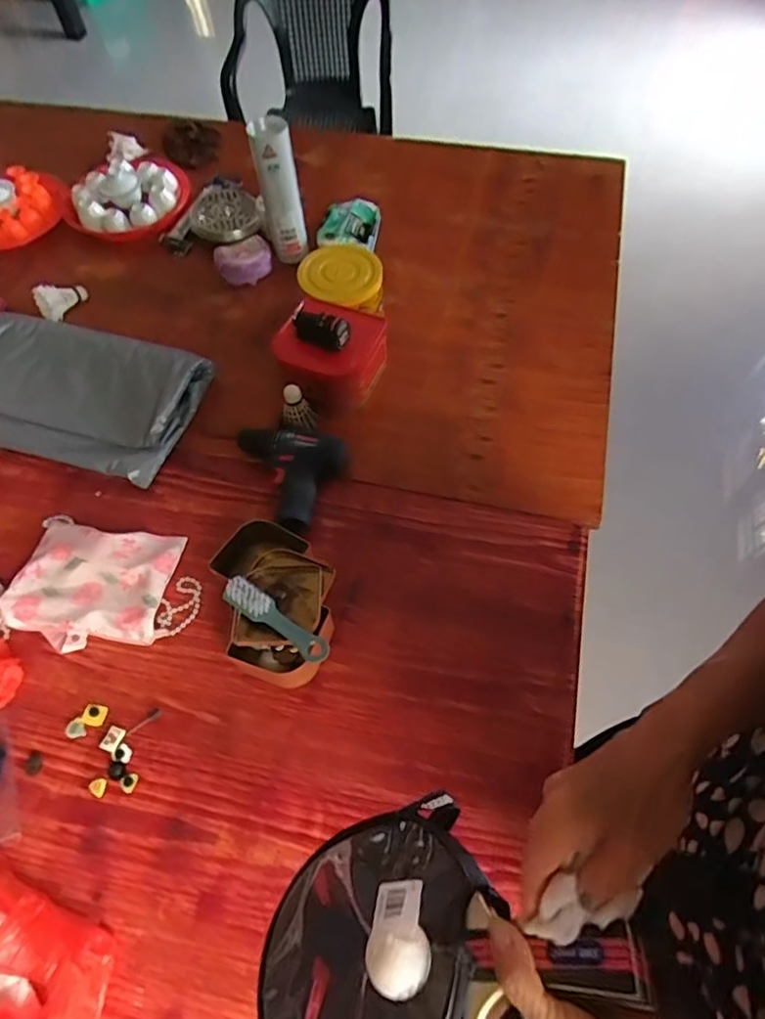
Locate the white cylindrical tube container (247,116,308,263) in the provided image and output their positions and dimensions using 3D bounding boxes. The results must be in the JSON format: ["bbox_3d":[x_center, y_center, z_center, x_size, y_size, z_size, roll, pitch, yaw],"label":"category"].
[{"bbox_3d":[-0.175,-0.538,0.996,0.064,0.225,0.067,0,60,1],"label":"white cylindrical tube container"}]

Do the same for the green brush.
[{"bbox_3d":[-0.123,0.125,0.656,0.146,0.018,0.032,33,67,18],"label":"green brush"}]

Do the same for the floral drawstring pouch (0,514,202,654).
[{"bbox_3d":[-0.365,0.097,0.758,0.245,0.040,0.171,7,60,5],"label":"floral drawstring pouch"}]

